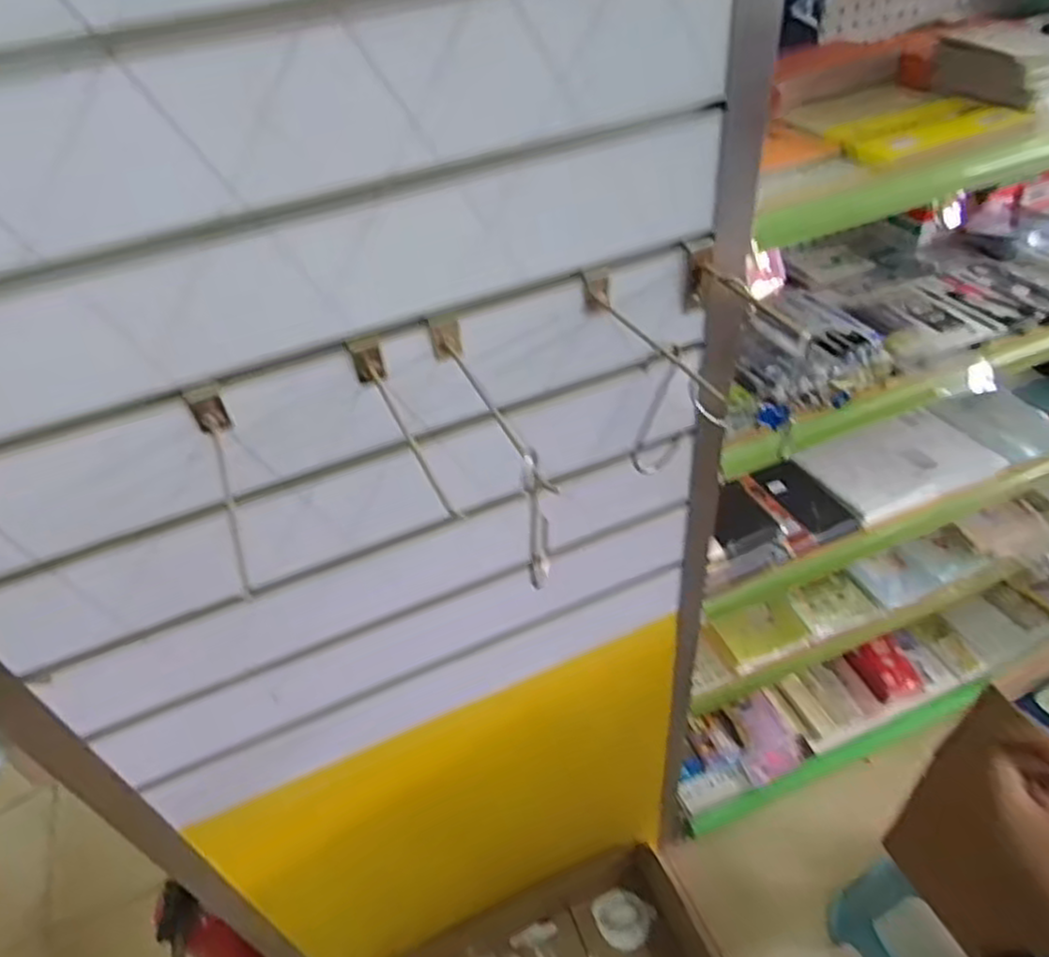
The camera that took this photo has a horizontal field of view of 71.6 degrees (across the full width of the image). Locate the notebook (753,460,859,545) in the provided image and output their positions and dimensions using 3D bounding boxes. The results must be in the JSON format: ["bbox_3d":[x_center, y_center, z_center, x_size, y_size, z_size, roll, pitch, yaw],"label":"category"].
[{"bbox_3d":[0.416,0.024,1.076,0.085,0.012,0.150,-20,45,-14],"label":"notebook"}]

